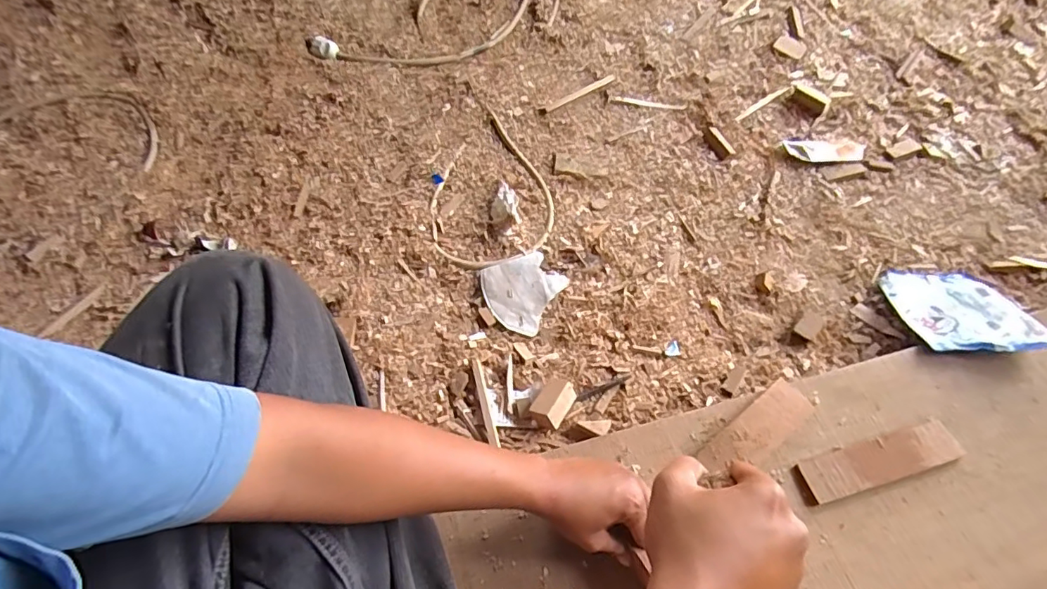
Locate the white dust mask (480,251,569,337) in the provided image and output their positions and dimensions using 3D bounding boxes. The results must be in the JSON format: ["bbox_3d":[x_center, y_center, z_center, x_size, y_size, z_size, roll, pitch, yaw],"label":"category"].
[{"bbox_3d":[0.000,-0.009,0.757,0.114,0.022,0.116,1,60,-1],"label":"white dust mask"}]

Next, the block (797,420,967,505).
[{"bbox_3d":[0.403,0.184,0.585,0.186,0.014,0.046,-13,61,-9],"label":"block"}]

